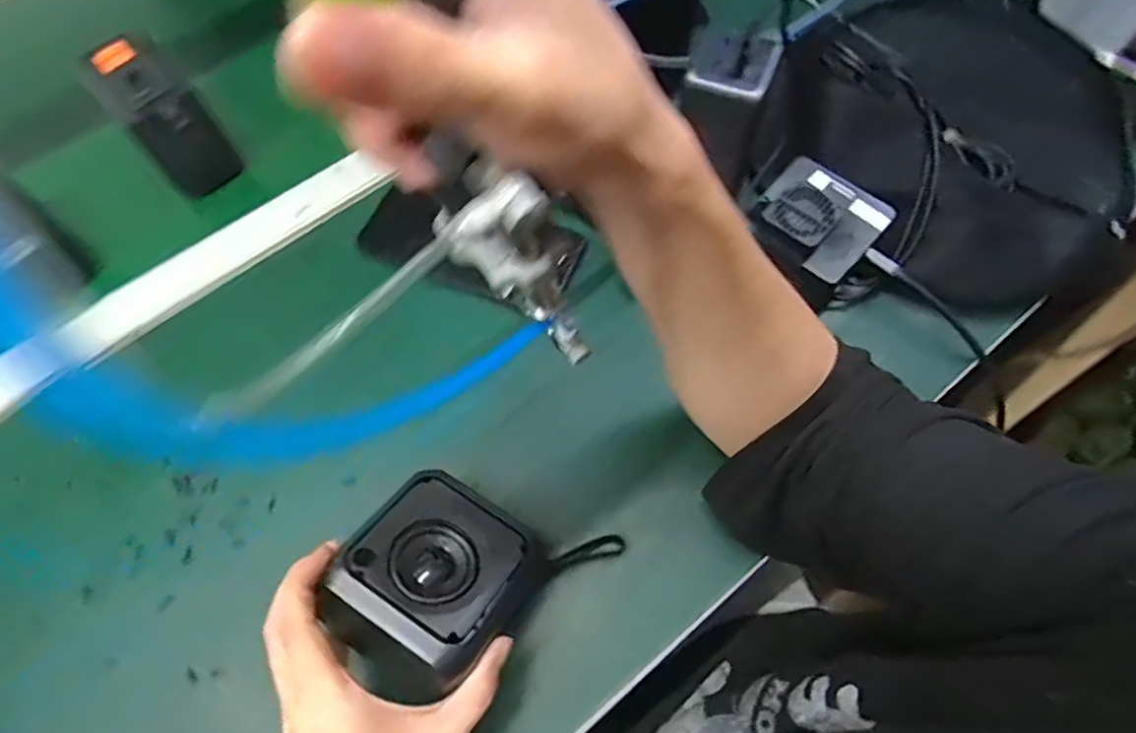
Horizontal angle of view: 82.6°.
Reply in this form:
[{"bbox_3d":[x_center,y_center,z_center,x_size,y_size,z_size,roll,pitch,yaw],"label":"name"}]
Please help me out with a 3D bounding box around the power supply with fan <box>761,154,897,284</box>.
[{"bbox_3d":[0.167,-0.102,0.436,0.074,0.023,0.081,-42,72,-17],"label":"power supply with fan"}]

